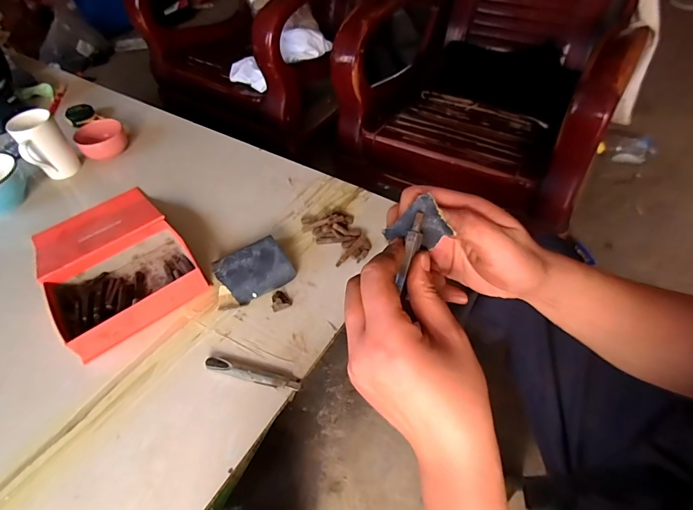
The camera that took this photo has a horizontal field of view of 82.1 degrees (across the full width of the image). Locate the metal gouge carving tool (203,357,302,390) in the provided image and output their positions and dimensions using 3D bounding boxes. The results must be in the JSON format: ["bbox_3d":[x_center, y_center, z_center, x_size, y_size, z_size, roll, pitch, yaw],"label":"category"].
[{"bbox_3d":[-0.132,0.166,0.554,0.139,0.008,0.020,11,52,12],"label":"metal gouge carving tool"}]

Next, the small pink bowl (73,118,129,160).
[{"bbox_3d":[-0.548,-0.259,0.892,0.099,0.049,0.084,-30,55,-21],"label":"small pink bowl"}]

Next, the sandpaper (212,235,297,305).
[{"bbox_3d":[-0.150,0.025,0.651,0.113,0.044,0.091,-24,53,-16],"label":"sandpaper"}]

